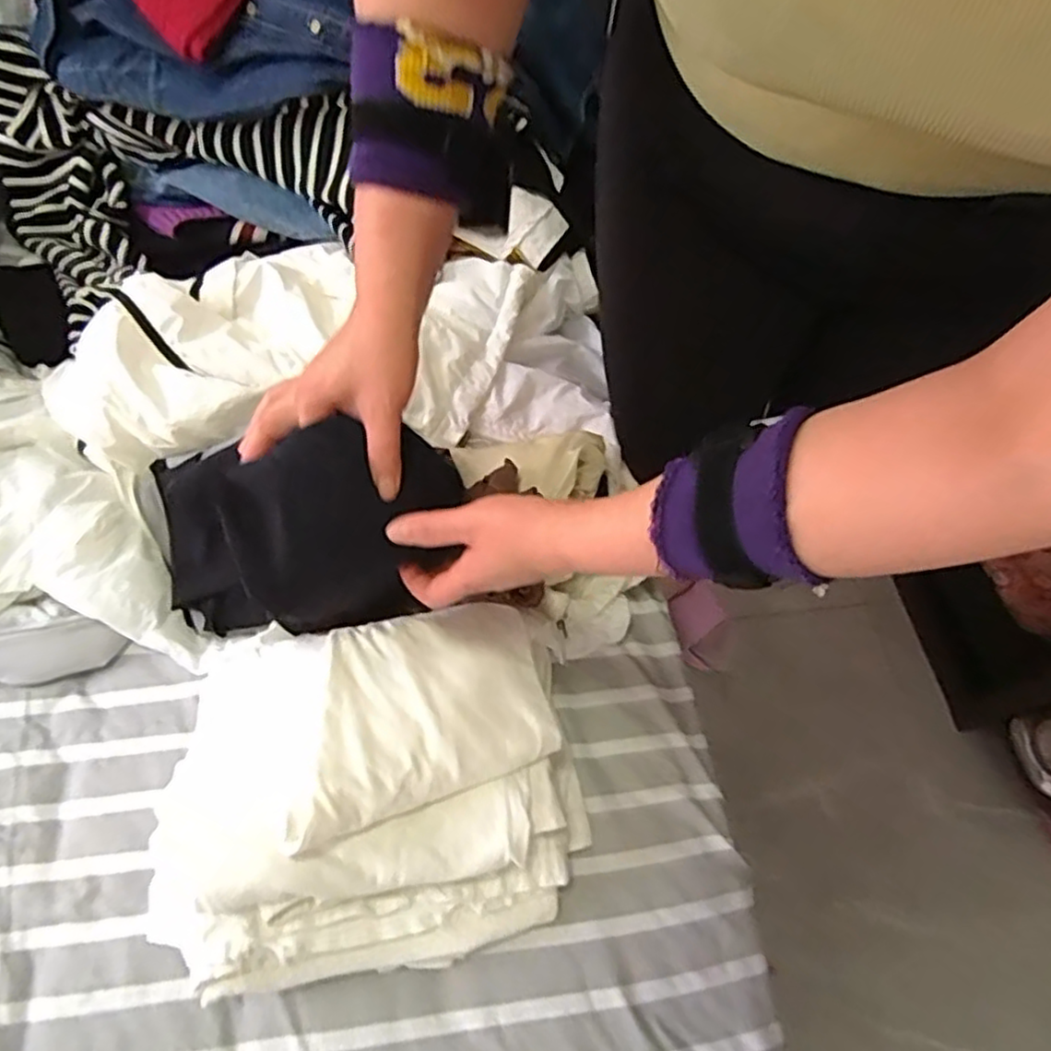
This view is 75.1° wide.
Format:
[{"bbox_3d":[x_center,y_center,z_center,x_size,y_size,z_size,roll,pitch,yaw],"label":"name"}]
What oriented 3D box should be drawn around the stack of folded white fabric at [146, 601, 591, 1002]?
[{"bbox_3d":[-0.121,0.179,0.515,0.315,0.117,0.261,-7,60,-9],"label":"stack of folded white fabric"}]

